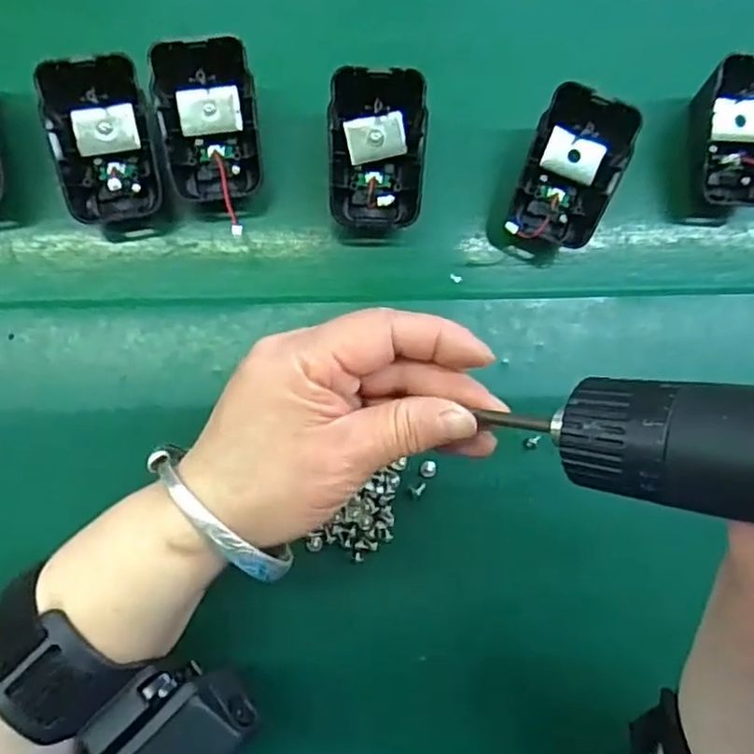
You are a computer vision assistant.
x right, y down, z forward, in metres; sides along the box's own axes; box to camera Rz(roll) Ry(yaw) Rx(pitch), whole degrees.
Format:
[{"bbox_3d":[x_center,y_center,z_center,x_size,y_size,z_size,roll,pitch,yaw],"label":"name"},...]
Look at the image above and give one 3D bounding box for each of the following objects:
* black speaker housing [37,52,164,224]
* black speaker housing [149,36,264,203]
[{"bbox_3d":[-0.125,-0.107,0.305,0.046,0.037,0.064,-6,88,-7],"label":"black speaker housing"},{"bbox_3d":[-0.079,-0.118,0.306,0.044,0.024,0.067,-5,114,-1],"label":"black speaker housing"}]

